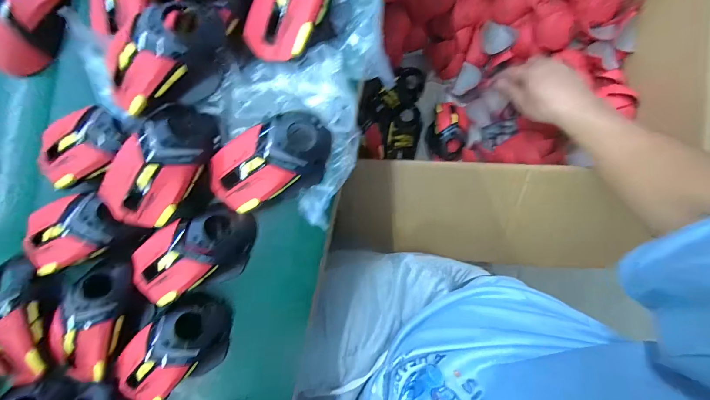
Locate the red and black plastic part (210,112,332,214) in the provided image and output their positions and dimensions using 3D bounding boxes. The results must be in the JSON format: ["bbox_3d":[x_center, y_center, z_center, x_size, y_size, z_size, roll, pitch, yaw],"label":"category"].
[{"bbox_3d":[-0.079,-0.034,0.280,0.121,0.037,0.070,-26,91,3],"label":"red and black plastic part"}]

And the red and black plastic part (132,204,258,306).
[{"bbox_3d":[-0.156,0.053,0.294,0.121,0.040,0.067,-23,91,3],"label":"red and black plastic part"}]

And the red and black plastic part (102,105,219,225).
[{"bbox_3d":[-0.172,-0.029,0.276,0.065,0.042,0.120,38,93,1],"label":"red and black plastic part"}]

